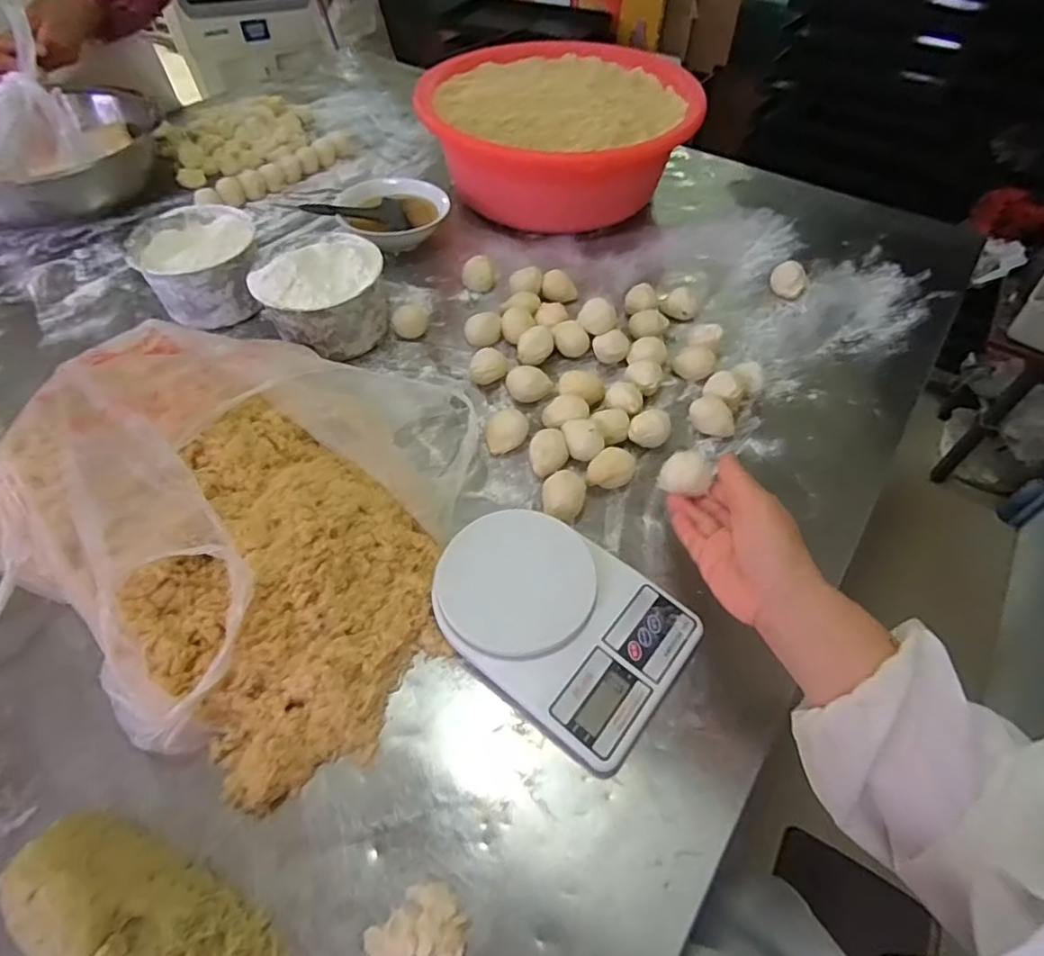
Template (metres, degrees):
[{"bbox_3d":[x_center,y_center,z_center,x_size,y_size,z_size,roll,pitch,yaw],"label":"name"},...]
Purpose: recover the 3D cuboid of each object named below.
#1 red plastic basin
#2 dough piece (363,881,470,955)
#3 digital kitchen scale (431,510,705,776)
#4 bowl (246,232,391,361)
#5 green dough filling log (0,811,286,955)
[{"bbox_3d":[0.033,-0.584,0.924,0.388,0.120,0.426,-1,56,1],"label":"red plastic basin"},{"bbox_3d":[-0.068,0.290,0.366,0.062,0.013,0.043,-7,53,-6],"label":"dough piece"},{"bbox_3d":[0.028,0.116,0.482,0.211,0.027,0.151,34,60,22],"label":"digital kitchen scale"},{"bbox_3d":[-0.240,-0.223,0.691,0.143,0.116,0.130,0,53,0],"label":"bowl"},{"bbox_3d":[-0.232,0.271,0.340,0.167,0.073,0.070,25,57,17],"label":"green dough filling log"}]

